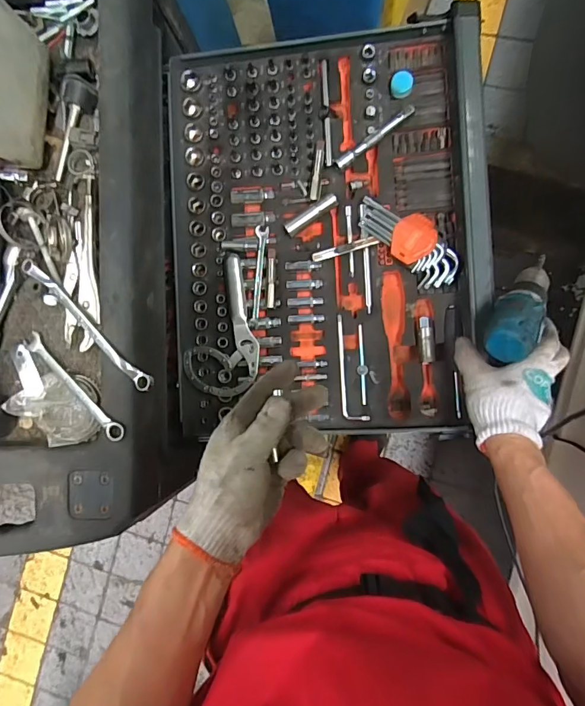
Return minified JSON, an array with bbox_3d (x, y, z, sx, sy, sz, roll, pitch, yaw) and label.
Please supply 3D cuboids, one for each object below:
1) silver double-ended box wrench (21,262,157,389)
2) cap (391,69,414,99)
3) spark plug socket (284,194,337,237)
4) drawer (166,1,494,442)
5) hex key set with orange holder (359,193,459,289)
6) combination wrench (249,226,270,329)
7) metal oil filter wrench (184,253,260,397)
[{"bbox_3d":[-0.217,-0.030,0.458,0.189,0.012,0.016,43,94,6],"label":"silver double-ended box wrench"},{"bbox_3d":[0.146,-0.359,0.580,0.028,0.016,0.030,0,89,7],"label":"cap"},{"bbox_3d":[0.025,-0.187,0.590,0.078,0.023,0.019,-33,85,5],"label":"spark plug socket"},{"bbox_3d":[0.043,-0.154,0.590,0.411,0.063,0.530,-2,88,7],"label":"drawer"},{"bbox_3d":[0.156,-0.151,0.570,0.063,0.033,0.149,-44,84,4],"label":"hex key set with orange holder"},{"bbox_3d":[-0.047,-0.106,0.608,0.019,0.009,0.144,3,89,7],"label":"combination wrench"},{"bbox_3d":[-0.096,-0.038,0.608,0.100,0.018,0.195,3,89,7],"label":"metal oil filter wrench"}]

